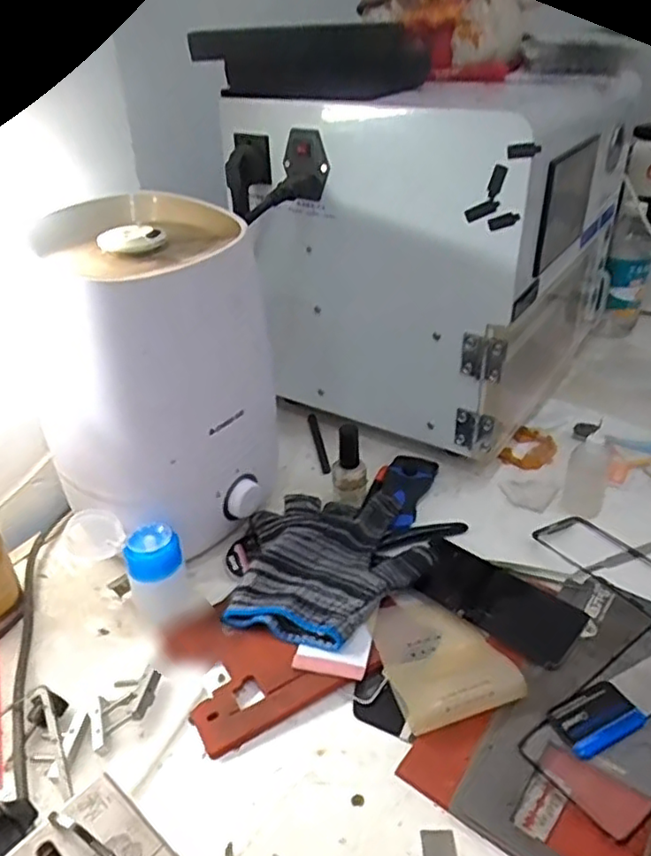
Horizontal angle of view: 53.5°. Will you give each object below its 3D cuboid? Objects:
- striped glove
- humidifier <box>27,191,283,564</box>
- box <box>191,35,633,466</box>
[{"bbox_3d":[0.014,0.102,0.522,0.163,0.040,0.166,-1,32,1],"label":"striped glove"},{"bbox_3d":[-0.127,-0.042,0.516,0.136,0.232,0.163,22,39,32],"label":"humidifier"},{"bbox_3d":[0.122,-0.194,0.722,0.292,0.327,0.369,18,37,28],"label":"box"}]

